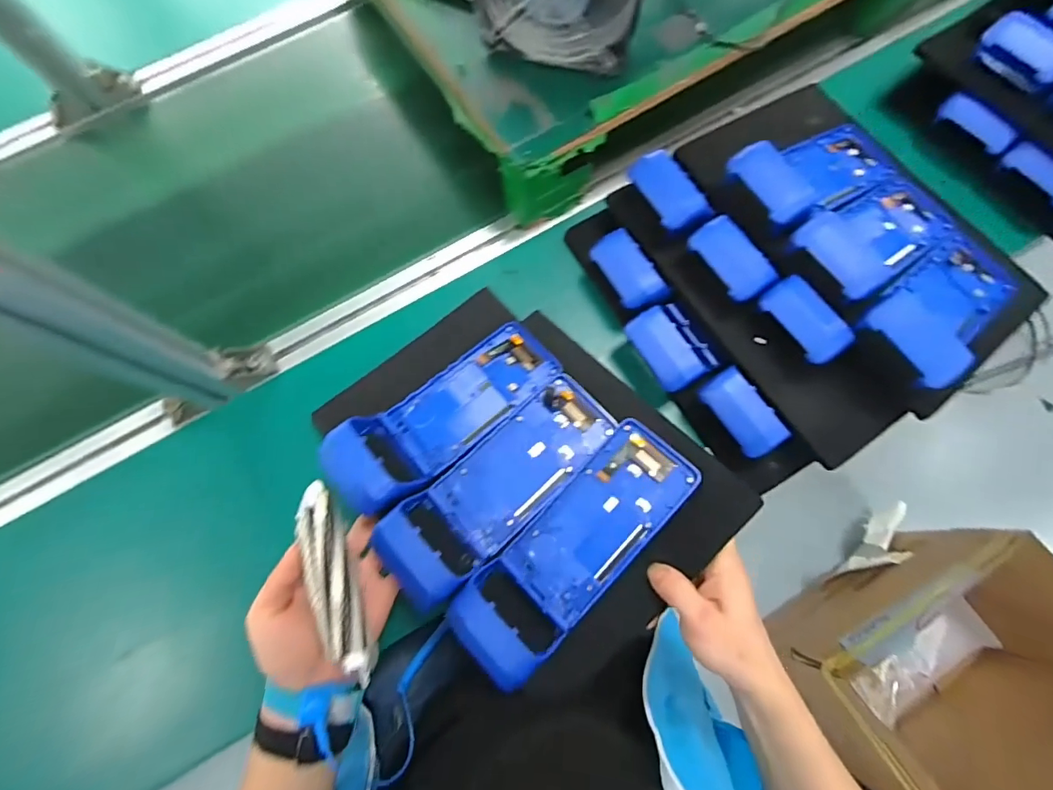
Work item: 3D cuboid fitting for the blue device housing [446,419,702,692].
[{"bbox_3d":[0.041,0.123,0.391,0.079,0.045,0.224,43,80,12],"label":"blue device housing"}]

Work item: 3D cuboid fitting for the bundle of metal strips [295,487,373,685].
[{"bbox_3d":[-0.125,0.115,0.306,0.027,0.013,0.125,-24,66,-5],"label":"bundle of metal strips"}]

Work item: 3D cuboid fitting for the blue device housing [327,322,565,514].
[{"bbox_3d":[-0.074,0.016,0.451,0.229,0.039,0.083,-37,76,-25],"label":"blue device housing"}]

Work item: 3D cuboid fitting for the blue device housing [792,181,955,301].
[{"bbox_3d":[0.346,-0.160,0.471,0.233,0.026,0.089,-27,74,-30],"label":"blue device housing"}]

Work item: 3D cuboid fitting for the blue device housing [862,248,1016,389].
[{"bbox_3d":[0.390,-0.085,0.443,0.215,0.026,0.081,-30,74,-32],"label":"blue device housing"}]

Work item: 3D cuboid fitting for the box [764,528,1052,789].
[{"bbox_3d":[0.754,0.489,0.896,0.446,0.347,0.337,-28,76,-6],"label":"box"}]

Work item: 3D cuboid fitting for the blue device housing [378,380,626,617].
[{"bbox_3d":[-0.021,0.079,0.423,0.223,0.043,0.082,-40,77,-22],"label":"blue device housing"}]

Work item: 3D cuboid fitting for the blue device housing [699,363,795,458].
[{"bbox_3d":[0.201,0.017,0.444,0.042,0.014,0.080,-33,76,-7],"label":"blue device housing"}]

